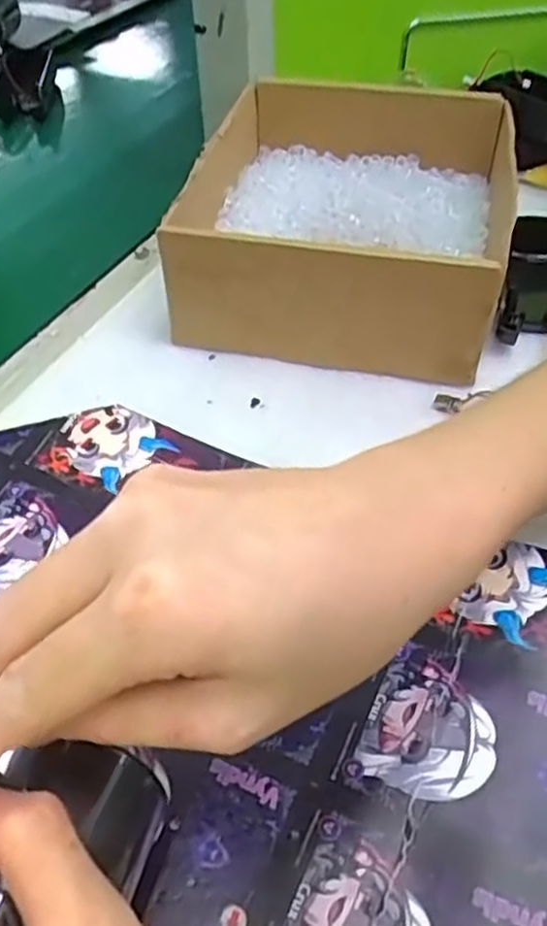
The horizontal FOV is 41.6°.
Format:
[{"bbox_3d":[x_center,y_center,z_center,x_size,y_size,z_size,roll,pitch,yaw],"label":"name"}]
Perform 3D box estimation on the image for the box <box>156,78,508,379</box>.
[{"bbox_3d":[0.051,-0.161,0.442,0.176,0.070,0.239,9,48,9],"label":"box"}]

